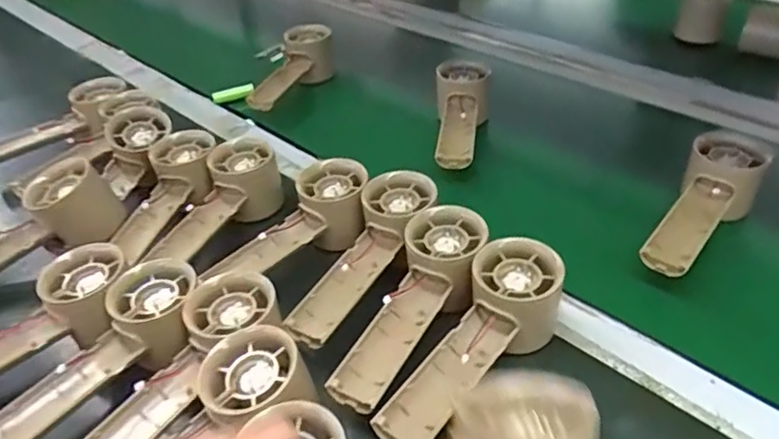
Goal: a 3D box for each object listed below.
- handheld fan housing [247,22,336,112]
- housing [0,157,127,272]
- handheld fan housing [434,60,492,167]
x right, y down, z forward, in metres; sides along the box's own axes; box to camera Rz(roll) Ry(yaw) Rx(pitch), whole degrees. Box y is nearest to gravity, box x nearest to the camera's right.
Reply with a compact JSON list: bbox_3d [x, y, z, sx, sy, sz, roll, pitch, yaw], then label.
[{"bbox_3d":[-0.110,-0.173,0.696,0.059,0.059,0.143,6,40,15],"label":"handheld fan housing"},{"bbox_3d":[-0.296,0.016,0.476,0.158,0.059,0.053,-32,42,-6],"label":"housing"},{"bbox_3d":[0.072,-0.102,0.594,0.052,0.041,0.153,2,52,10],"label":"handheld fan housing"}]

